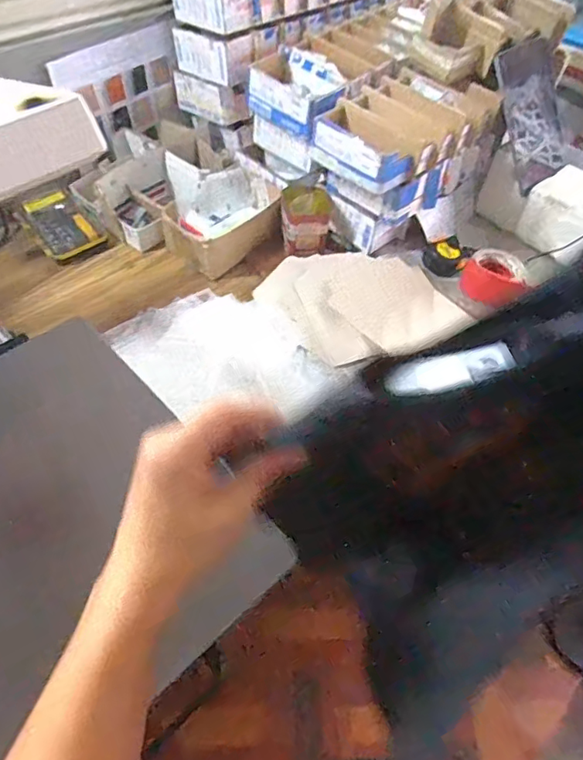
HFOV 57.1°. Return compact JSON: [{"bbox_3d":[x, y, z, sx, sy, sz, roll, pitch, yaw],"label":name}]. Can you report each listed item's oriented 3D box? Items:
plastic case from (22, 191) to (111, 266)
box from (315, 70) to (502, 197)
[{"bbox_3d":[-0.445,-0.298,1.029,0.105,0.033,0.181,-34,63,-27],"label":"plastic case"},{"bbox_3d":[0.199,-0.448,0.946,0.338,0.077,0.182,-37,64,-28],"label":"box"}]

